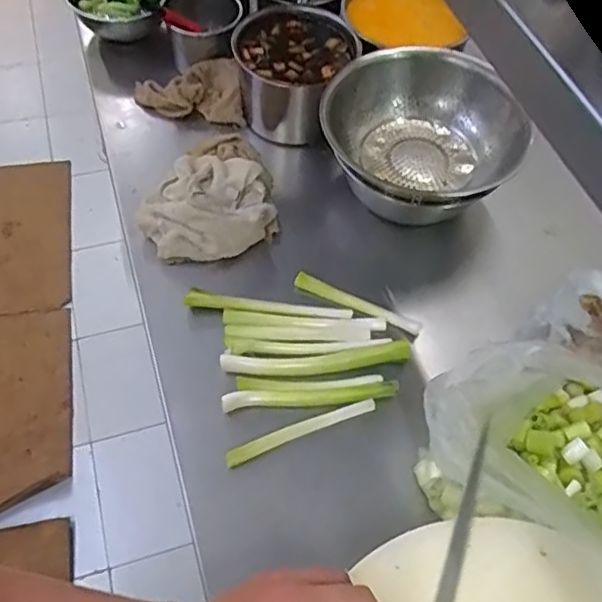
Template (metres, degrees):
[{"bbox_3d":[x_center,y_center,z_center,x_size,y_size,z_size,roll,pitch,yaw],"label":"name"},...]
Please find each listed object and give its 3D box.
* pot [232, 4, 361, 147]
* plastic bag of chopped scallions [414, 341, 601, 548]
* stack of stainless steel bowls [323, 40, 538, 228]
[{"bbox_3d":[-0.015,-0.321,0.889,0.166,0.137,0.155,2,58,-3],"label":"pot"},{"bbox_3d":[0.259,0.148,0.586,0.267,0.128,0.210,2,58,-3],"label":"plastic bag of chopped scallions"},{"bbox_3d":[0.152,-0.211,0.803,0.226,0.132,0.214,32,61,15],"label":"stack of stainless steel bowls"}]

